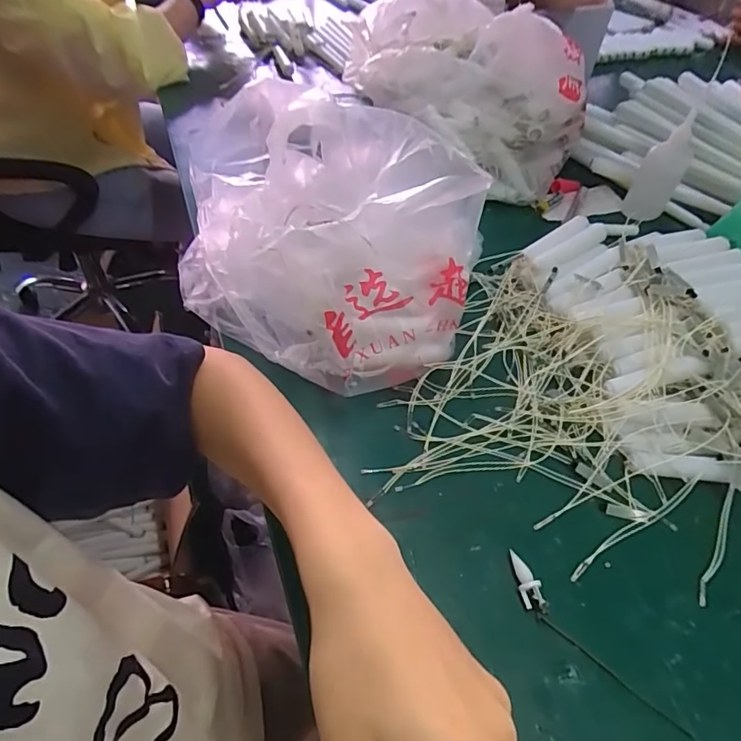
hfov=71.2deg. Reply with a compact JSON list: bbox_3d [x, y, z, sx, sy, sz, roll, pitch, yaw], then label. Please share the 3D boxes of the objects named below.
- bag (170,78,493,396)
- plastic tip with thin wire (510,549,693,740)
[{"bbox_3d":[-0.044,-0.114,0.450,0.267,0.153,0.185,35,57,21],"label":"bag"},{"bbox_3d":[0.138,0.175,0.330,0.020,0.014,0.137,-32,61,-26],"label":"plastic tip with thin wire"}]

